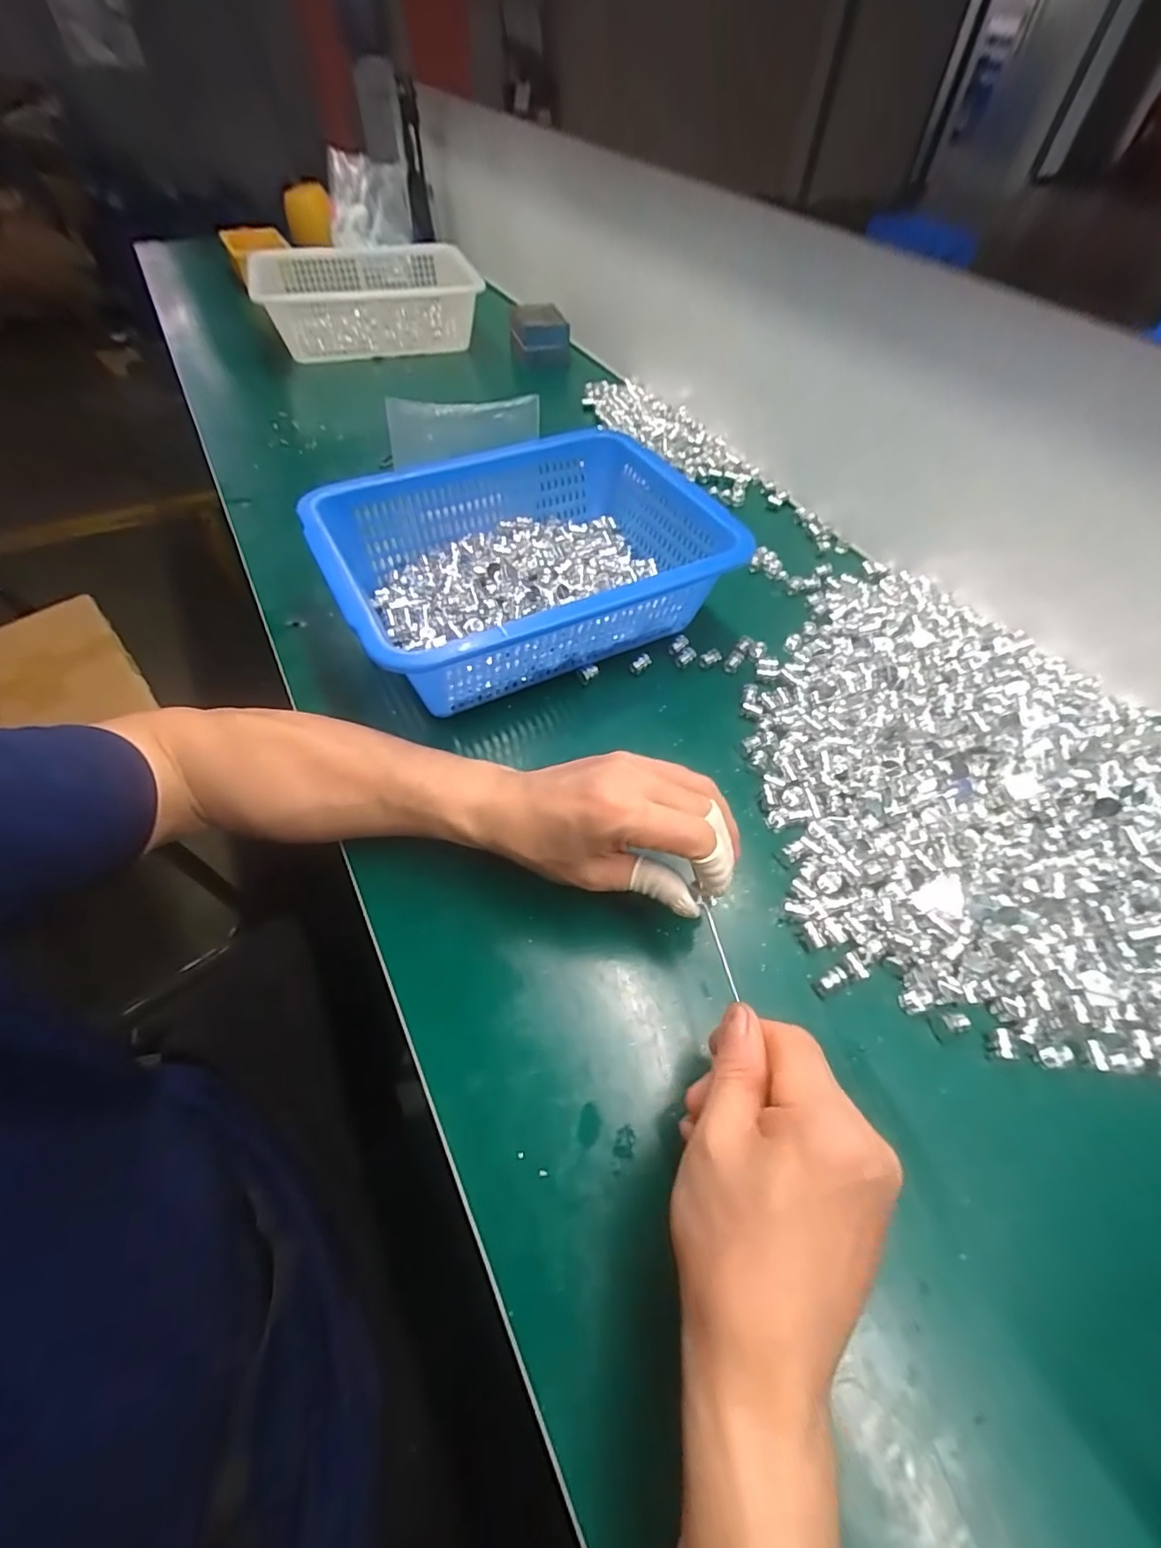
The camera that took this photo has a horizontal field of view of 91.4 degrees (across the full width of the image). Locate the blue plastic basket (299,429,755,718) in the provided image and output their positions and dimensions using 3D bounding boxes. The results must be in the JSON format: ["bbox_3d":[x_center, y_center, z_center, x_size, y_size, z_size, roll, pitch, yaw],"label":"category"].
[{"bbox_3d":[-0.039,-0.170,0.470,0.305,0.103,0.224,-25,59,-18],"label":"blue plastic basket"}]

